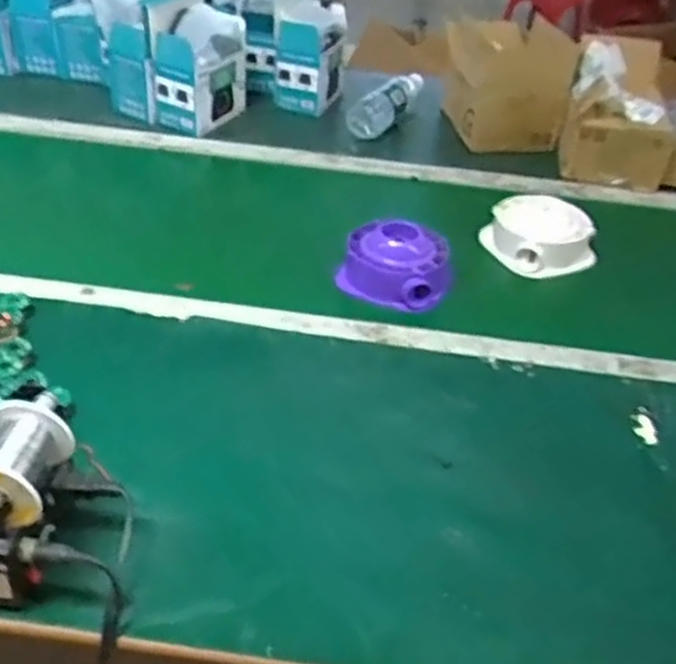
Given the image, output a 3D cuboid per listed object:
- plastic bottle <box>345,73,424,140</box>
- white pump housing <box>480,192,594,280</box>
[{"bbox_3d":[0.088,-0.411,1.391,0.083,0.076,0.192,17,39,14],"label":"plastic bottle"},{"bbox_3d":[0.286,-0.144,1.084,0.121,0.071,0.137,-7,39,-16],"label":"white pump housing"}]

